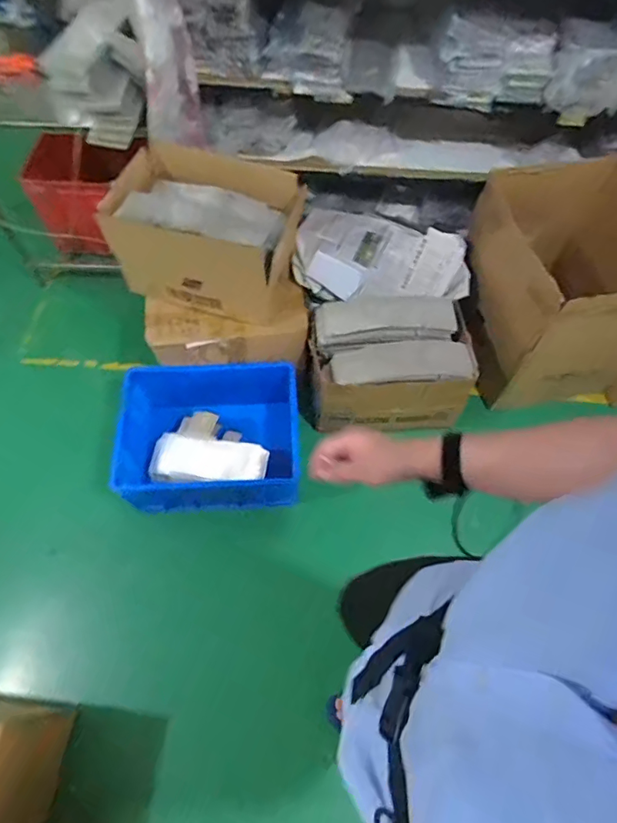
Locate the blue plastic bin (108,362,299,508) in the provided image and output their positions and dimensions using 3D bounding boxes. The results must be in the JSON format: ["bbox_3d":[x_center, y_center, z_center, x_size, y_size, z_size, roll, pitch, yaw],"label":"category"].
[{"bbox_3d":[-0.336,0.098,1.671,0.588,0.265,0.454,0,61,-2],"label":"blue plastic bin"}]

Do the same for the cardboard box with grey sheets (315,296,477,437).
[{"bbox_3d":[0.286,-0.153,1.712,0.505,0.373,0.326,-4,62,-4],"label":"cardboard box with grey sheets"}]

